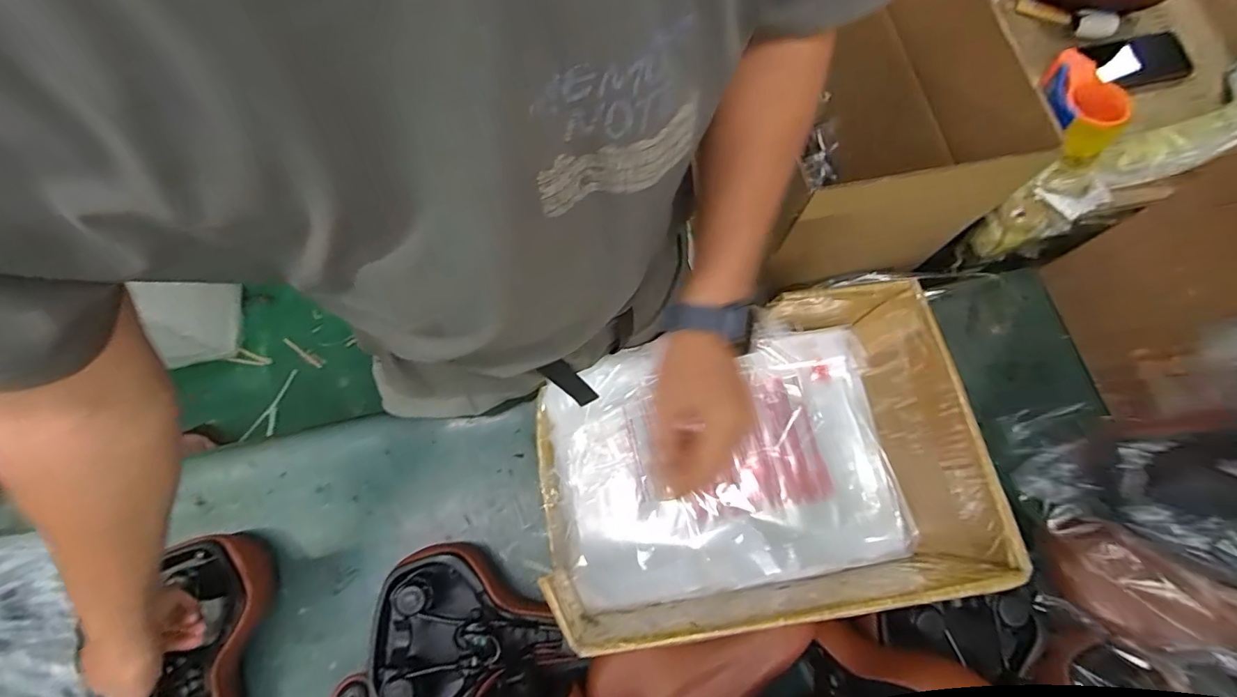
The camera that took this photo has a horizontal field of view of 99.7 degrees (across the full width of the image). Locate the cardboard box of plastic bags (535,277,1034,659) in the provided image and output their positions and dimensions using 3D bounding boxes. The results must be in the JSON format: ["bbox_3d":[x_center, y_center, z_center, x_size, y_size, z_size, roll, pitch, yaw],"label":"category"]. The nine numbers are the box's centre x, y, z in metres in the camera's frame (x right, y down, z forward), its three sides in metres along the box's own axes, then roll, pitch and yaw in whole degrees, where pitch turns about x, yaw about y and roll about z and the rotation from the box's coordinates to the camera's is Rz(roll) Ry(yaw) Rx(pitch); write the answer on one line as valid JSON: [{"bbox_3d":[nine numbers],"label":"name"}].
[{"bbox_3d":[0.126,0.121,0.575,0.424,0.204,0.292,-9,73,-1],"label":"cardboard box of plastic bags"}]

